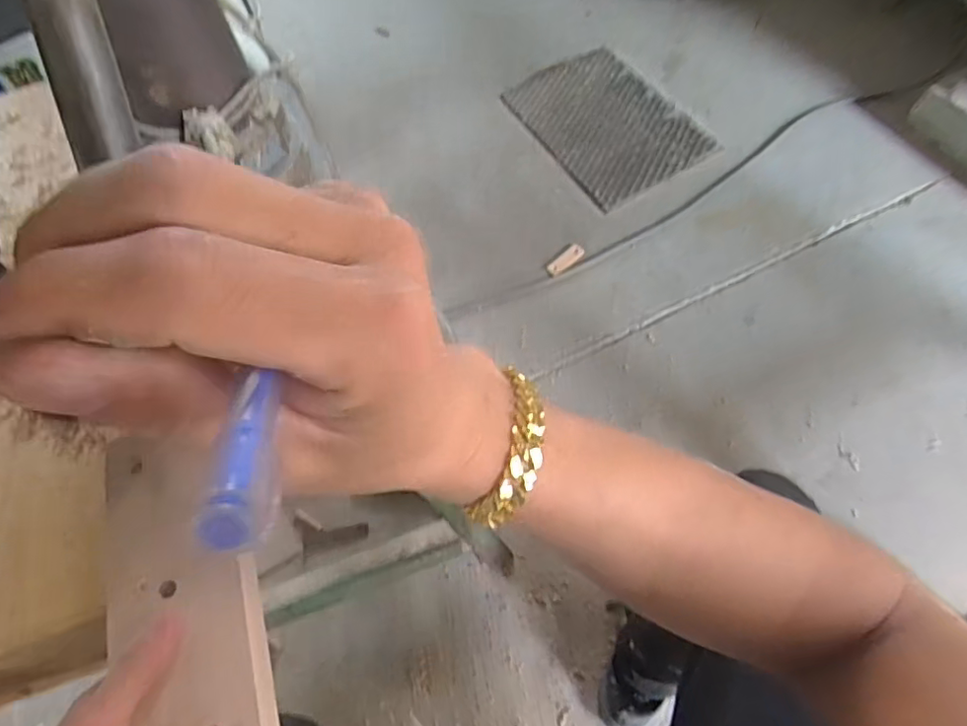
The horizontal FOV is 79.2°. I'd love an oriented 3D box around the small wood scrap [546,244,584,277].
[{"bbox_3d":[0.159,-0.202,1.140,0.084,0.007,0.033,-38,64,-14],"label":"small wood scrap"}]

